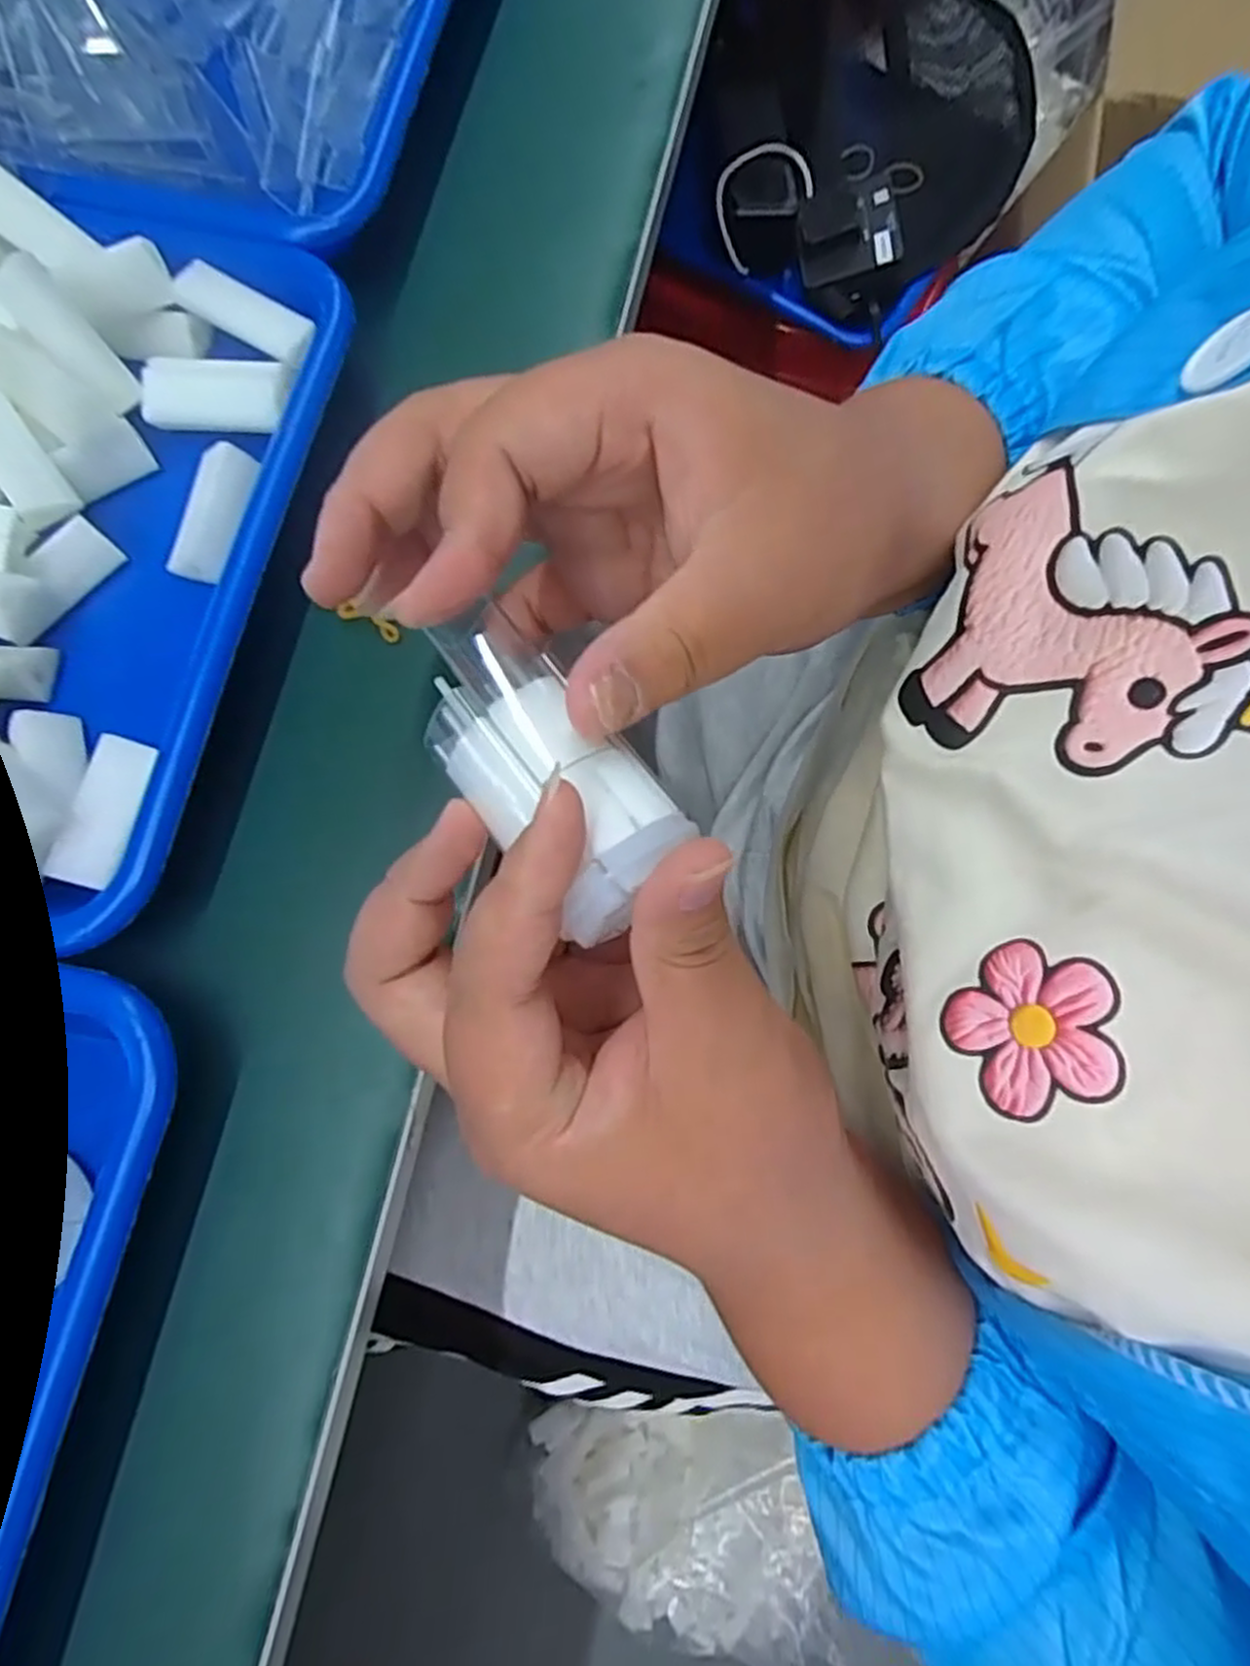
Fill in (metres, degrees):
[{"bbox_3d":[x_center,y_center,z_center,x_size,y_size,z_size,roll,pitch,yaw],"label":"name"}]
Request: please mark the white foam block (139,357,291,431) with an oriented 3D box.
[{"bbox_3d":[-0.139,-0.150,0.266,0.047,0.011,0.021,3,76,1],"label":"white foam block"}]

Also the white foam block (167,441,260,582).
[{"bbox_3d":[-0.137,-0.107,0.261,0.019,0.009,0.045,13,77,4],"label":"white foam block"}]

